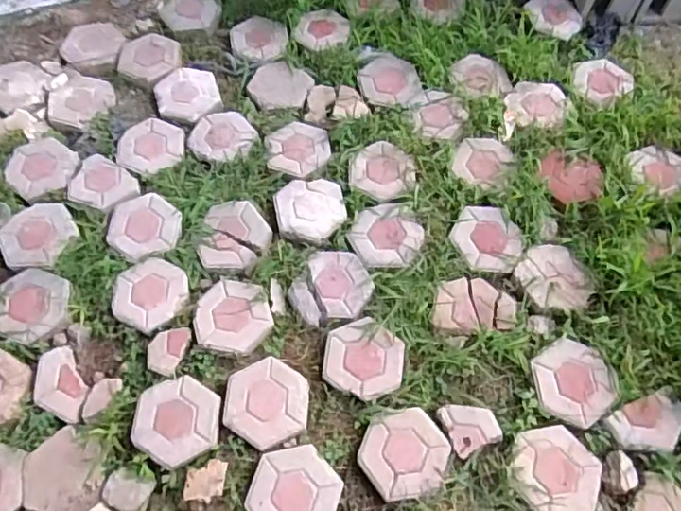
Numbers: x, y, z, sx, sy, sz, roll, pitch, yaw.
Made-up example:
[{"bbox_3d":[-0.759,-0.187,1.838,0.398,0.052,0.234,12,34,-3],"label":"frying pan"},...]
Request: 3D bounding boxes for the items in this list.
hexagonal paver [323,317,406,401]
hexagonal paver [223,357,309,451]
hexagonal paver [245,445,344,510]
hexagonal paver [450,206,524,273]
[{"bbox_3d":[0.062,0.258,1.385,0.201,0.047,0.180,24,66,15],"label":"hexagonal paver"},{"bbox_3d":[-0.181,0.356,1.342,0.215,0.033,0.195,30,68,17],"label":"hexagonal paver"},{"bbox_3d":[-0.107,0.545,1.249,0.207,0.042,0.194,-12,62,-3],"label":"hexagonal paver"},{"bbox_3d":[0.408,-0.045,1.524,0.186,0.027,0.186,26,66,16],"label":"hexagonal paver"}]

